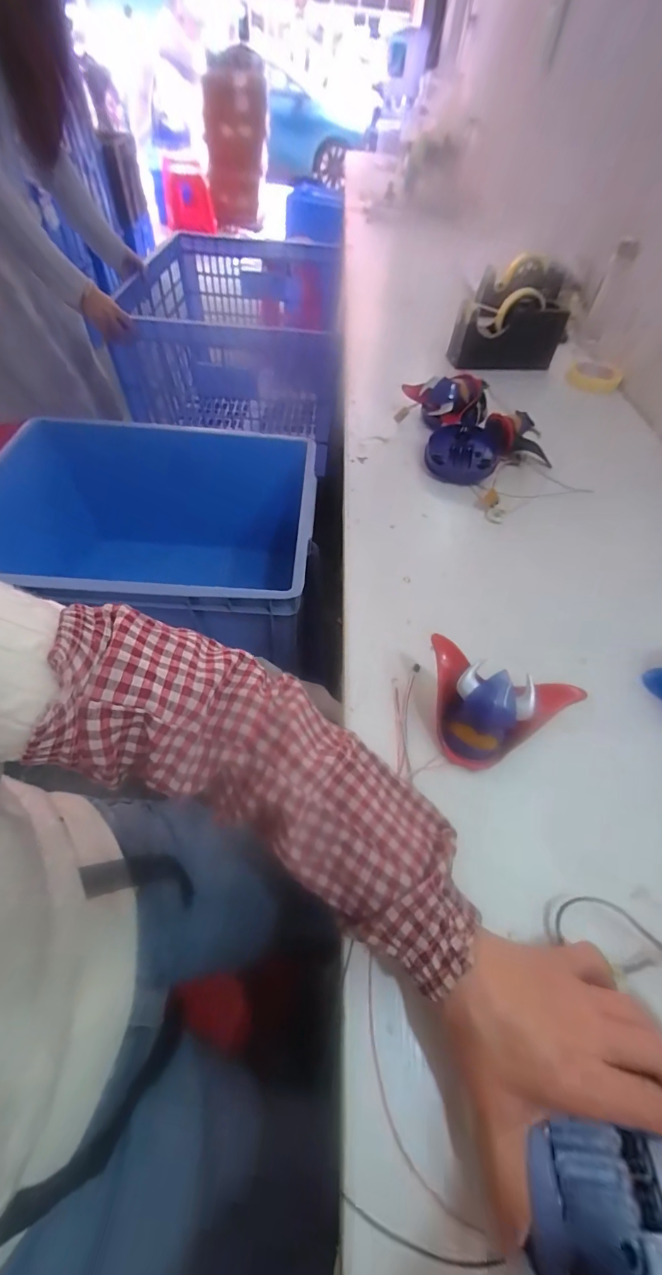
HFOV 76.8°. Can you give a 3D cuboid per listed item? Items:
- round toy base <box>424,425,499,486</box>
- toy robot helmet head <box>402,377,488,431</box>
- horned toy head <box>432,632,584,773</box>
[{"bbox_3d":[0.196,-0.285,0.641,0.102,0.032,0.118,-5,55,-8],"label":"round toy base"},{"bbox_3d":[0.182,-0.377,0.676,0.131,0.074,0.063,16,55,7],"label":"toy robot helmet head"},{"bbox_3d":[0.138,0.063,0.357,0.128,0.060,0.082,17,55,8],"label":"horned toy head"}]

